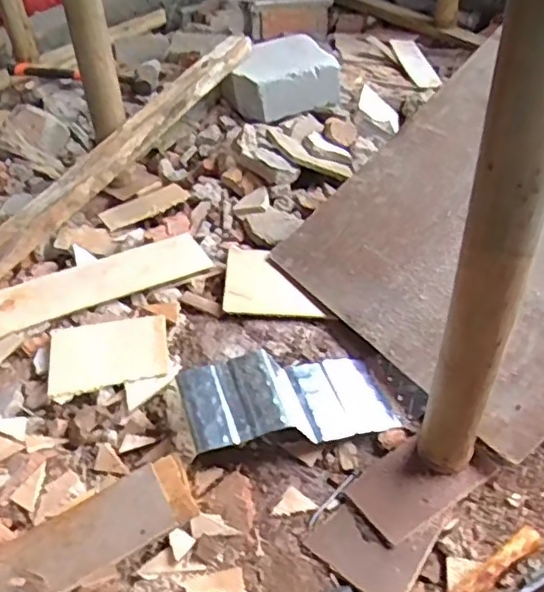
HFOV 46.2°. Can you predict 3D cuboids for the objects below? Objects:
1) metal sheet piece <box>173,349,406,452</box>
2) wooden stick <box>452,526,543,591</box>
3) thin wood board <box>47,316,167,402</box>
[{"bbox_3d":[0.033,0.139,0.880,0.305,0.060,0.129,2,41,-27],"label":"metal sheet piece"},{"bbox_3d":[0.228,0.335,0.726,0.219,0.029,0.026,-30,51,-21],"label":"wooden stick"},{"bbox_3d":[-0.245,0.087,0.950,0.170,0.014,0.123,-11,47,-4],"label":"thin wood board"}]

